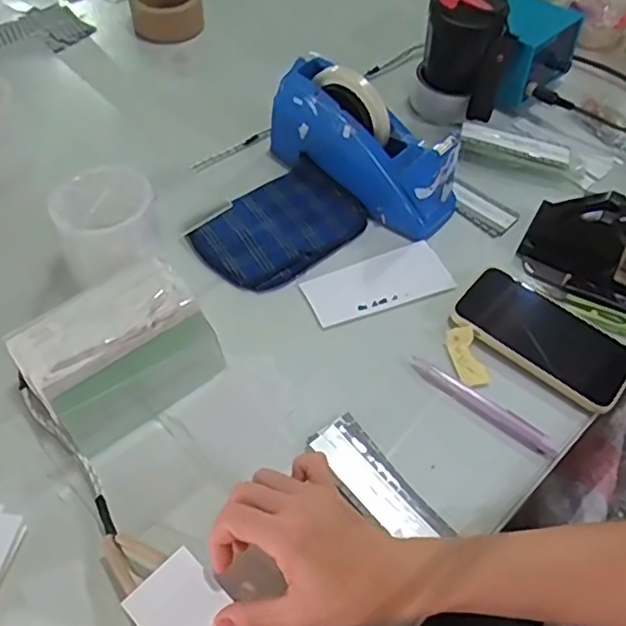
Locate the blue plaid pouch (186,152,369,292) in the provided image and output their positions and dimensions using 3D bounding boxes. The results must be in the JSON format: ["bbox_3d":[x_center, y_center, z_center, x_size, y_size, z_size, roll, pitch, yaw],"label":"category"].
[{"bbox_3d":[-0.033,-0.091,0.667,0.164,0.018,0.109,-36,63,-26],"label":"blue plaid pouch"}]

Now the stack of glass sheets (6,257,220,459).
[{"bbox_3d":[-0.159,0.033,0.543,0.140,0.062,0.103,-34,62,-24],"label":"stack of glass sheets"}]

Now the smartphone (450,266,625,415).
[{"bbox_3d":[0.214,0.019,0.602,0.160,0.009,0.084,35,59,20],"label":"smartphone"}]

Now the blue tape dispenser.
[{"bbox_3d":[0.053,-0.171,0.678,0.219,0.125,0.065,39,60,8],"label":"blue tape dispenser"}]

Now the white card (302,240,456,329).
[{"bbox_3d":[0.064,-0.030,0.638,0.144,0.008,0.067,-19,57,-16],"label":"white card"}]

